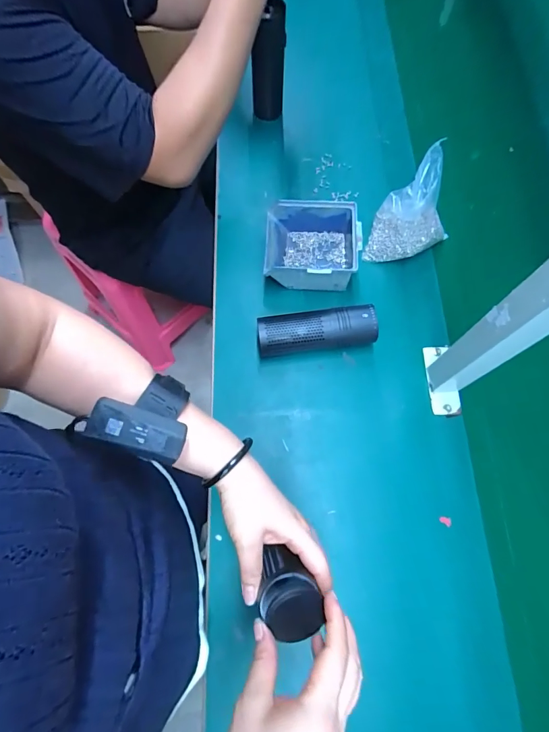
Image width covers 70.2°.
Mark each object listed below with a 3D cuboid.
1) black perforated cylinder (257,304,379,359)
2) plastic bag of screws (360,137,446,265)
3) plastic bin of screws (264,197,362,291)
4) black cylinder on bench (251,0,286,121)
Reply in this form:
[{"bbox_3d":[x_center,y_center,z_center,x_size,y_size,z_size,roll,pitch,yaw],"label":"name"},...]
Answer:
[{"bbox_3d":[0.059,-0.048,0.549,0.161,0.053,0.047,-6,71,-3],"label":"black perforated cylinder"},{"bbox_3d":[0.198,-0.223,0.571,0.130,0.126,0.086,-27,73,-9],"label":"plastic bag of screws"},{"bbox_3d":[0.055,-0.176,0.587,0.133,0.066,0.122,1,71,0],"label":"plastic bin of screws"},{"bbox_3d":[-0.011,-0.491,0.643,0.055,0.154,0.057,2,71,0],"label":"black cylinder on bench"}]

